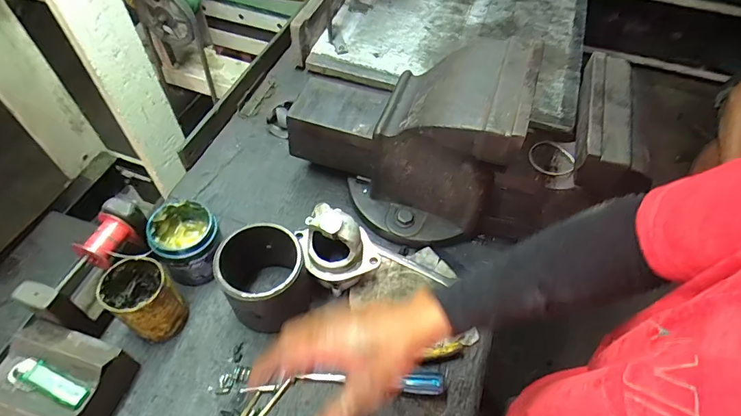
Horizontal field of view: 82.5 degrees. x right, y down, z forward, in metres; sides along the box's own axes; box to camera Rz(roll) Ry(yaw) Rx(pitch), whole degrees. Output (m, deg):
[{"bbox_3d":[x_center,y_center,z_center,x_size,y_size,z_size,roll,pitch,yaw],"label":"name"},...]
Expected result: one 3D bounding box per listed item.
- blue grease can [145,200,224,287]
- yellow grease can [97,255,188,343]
[{"bbox_3d":[-0.264,0.052,0.623,0.090,0.097,0.097,1,55,-2],"label":"blue grease can"},{"bbox_3d":[-0.295,0.124,0.563,0.075,0.117,0.070,1,55,-2],"label":"yellow grease can"}]

